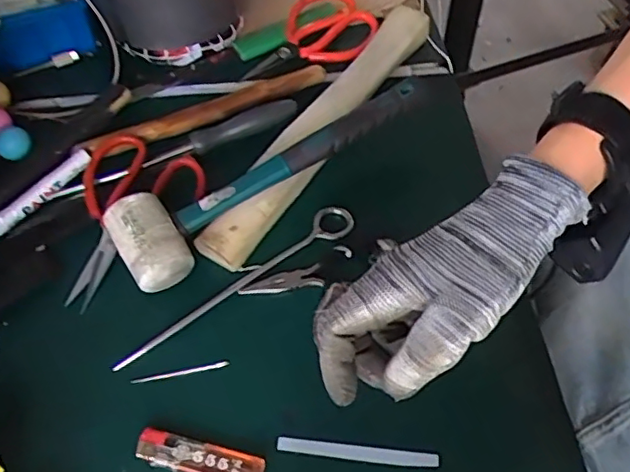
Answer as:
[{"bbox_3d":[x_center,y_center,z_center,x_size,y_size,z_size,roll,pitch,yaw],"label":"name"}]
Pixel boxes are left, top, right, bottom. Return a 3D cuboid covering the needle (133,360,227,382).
[{"bbox_3d":[-0.100,0.101,0.440,0.070,0.005,0.006,-8,57,-5],"label":"needle"}]

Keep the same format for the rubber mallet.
[{"bbox_3d":[-0.032,-0.050,0.499,0.281,0.060,0.069,-30,61,-17],"label":"rubber mallet"}]

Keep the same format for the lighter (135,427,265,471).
[{"bbox_3d":[-0.078,0.151,0.402,0.087,0.011,0.023,11,58,9],"label":"lighter"}]

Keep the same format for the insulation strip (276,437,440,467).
[{"bbox_3d":[0.029,0.149,0.407,0.109,0.004,0.010,4,57,5],"label":"insulation strip"}]

